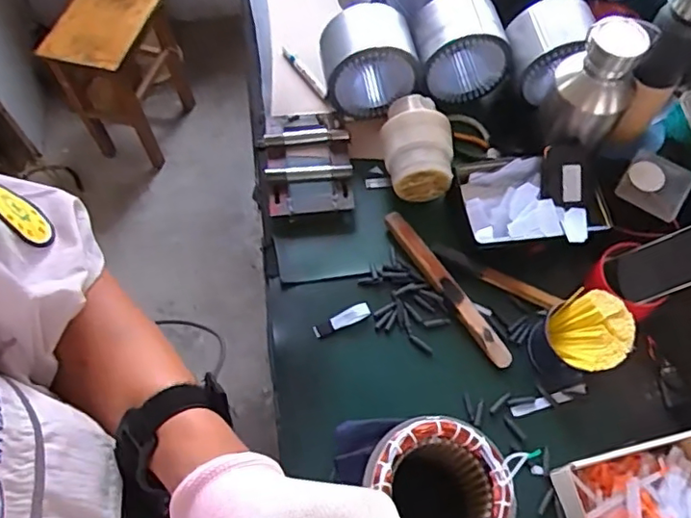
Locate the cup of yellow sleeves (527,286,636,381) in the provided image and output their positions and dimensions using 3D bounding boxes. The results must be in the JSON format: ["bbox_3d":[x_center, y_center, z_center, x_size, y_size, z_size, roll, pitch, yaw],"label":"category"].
[{"bbox_3d":[0.319,0.107,0.785,0.102,0.101,0.104,0,62,0],"label":"cup of yellow sleeves"}]

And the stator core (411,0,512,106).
[{"bbox_3d":[0.197,-0.362,0.987,0.163,0.144,0.112,-7,63,-4],"label":"stator core"}]

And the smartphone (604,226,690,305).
[{"bbox_3d":[0.447,0.009,0.807,0.146,0.012,0.076,-27,62,24],"label":"smartphone"}]

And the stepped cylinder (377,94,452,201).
[{"bbox_3d":[0.110,-0.176,0.915,0.108,0.103,0.152,-1,62,-1],"label":"stepped cylinder"}]

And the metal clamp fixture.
[{"bbox_3d":[-0.063,-0.157,0.938,0.143,0.043,0.196,-10,63,-5],"label":"metal clamp fixture"}]

